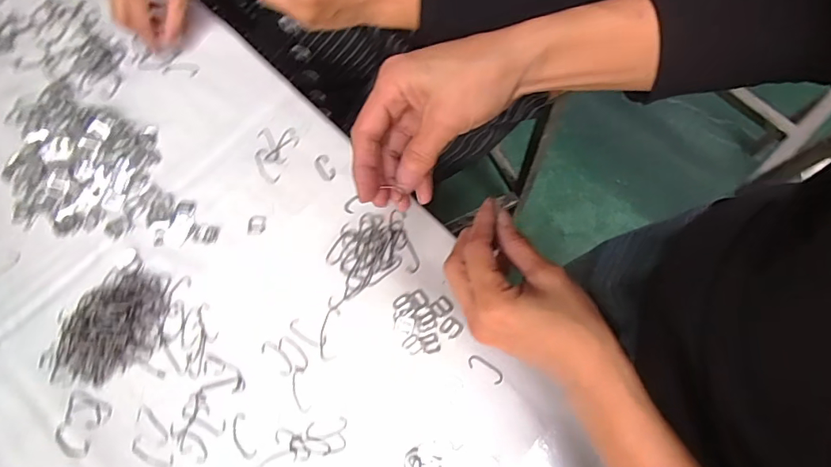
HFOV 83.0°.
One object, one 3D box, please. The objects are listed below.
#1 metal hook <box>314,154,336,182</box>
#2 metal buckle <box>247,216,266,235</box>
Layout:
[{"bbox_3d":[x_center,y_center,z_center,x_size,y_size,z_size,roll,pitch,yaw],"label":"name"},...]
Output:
[{"bbox_3d":[-0.097,-0.070,0.499,0.017,0.004,0.030,-28,75,-7],"label":"metal hook"},{"bbox_3d":[-0.164,-0.009,0.483,0.018,0.004,0.020,0,74,2],"label":"metal buckle"}]

